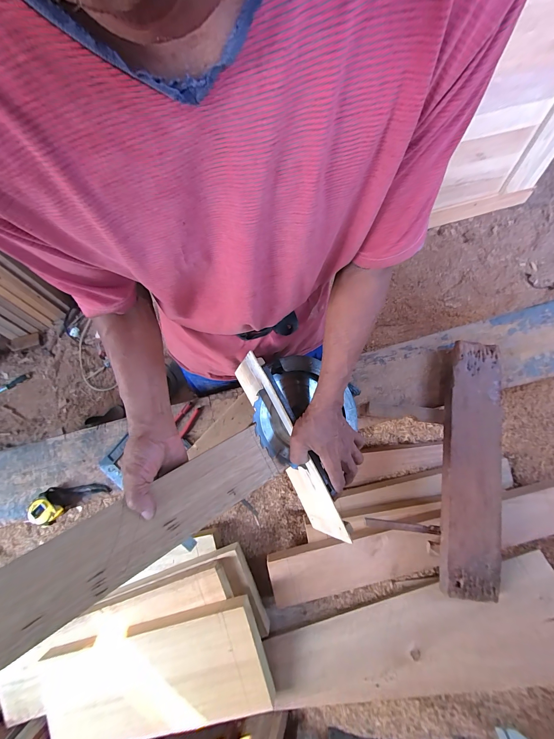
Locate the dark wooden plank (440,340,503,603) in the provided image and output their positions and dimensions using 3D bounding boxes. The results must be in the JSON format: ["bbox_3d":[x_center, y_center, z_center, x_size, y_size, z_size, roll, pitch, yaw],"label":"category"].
[{"bbox_3d":[0.435,0.201,0.619,0.116,0.031,0.531,9,78,1],"label":"dark wooden plank"}]

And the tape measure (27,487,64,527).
[{"bbox_3d":[-0.543,0.328,0.662,0.063,0.046,0.077,-37,77,-7],"label":"tape measure"}]

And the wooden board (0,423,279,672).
[{"bbox_3d":[-0.207,0.221,0.346,0.460,0.025,0.089,-26,75,-26],"label":"wooden board"}]

